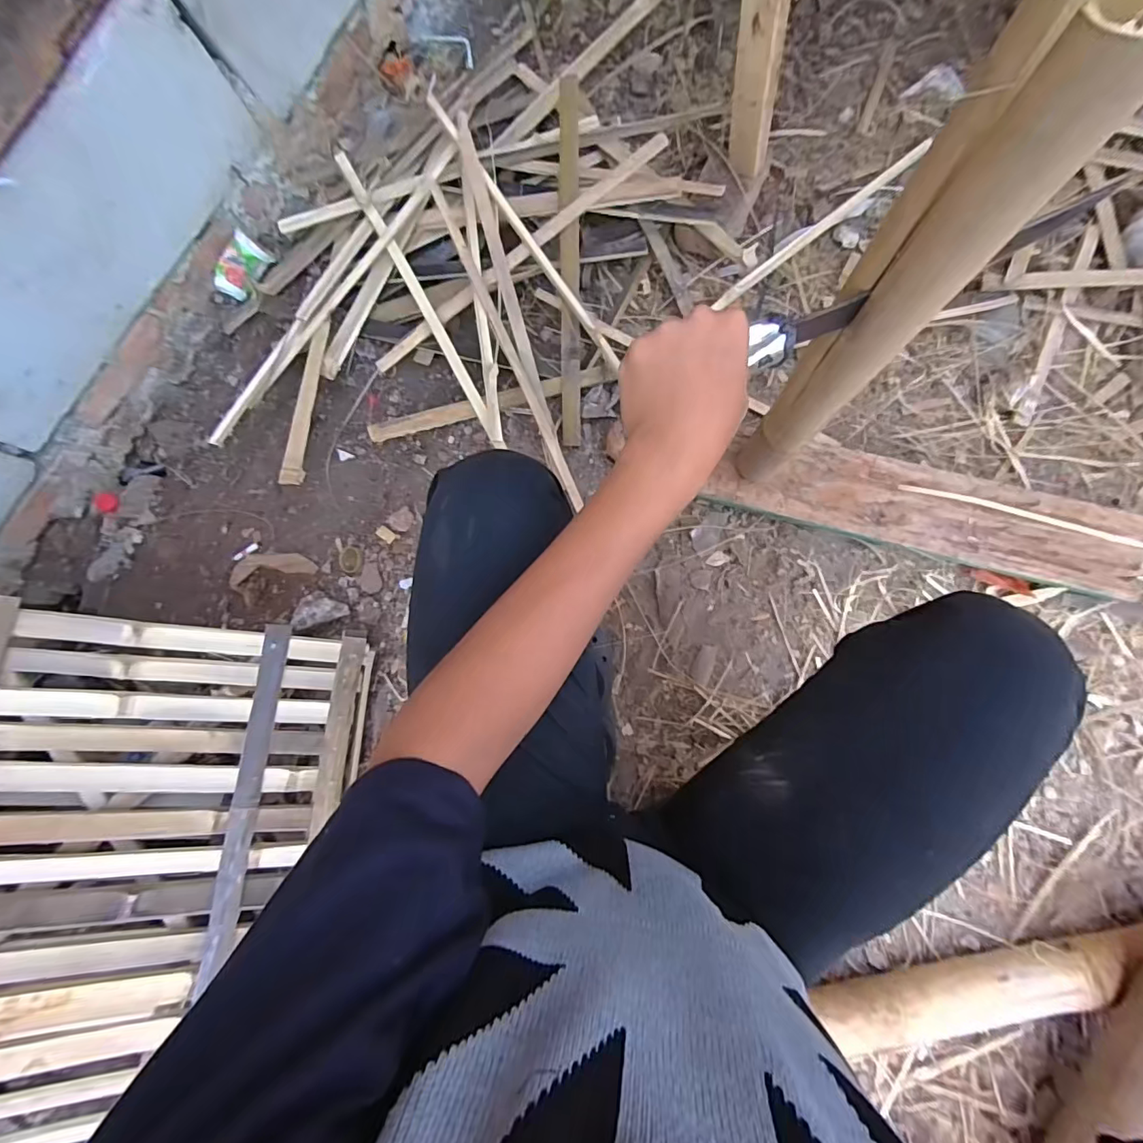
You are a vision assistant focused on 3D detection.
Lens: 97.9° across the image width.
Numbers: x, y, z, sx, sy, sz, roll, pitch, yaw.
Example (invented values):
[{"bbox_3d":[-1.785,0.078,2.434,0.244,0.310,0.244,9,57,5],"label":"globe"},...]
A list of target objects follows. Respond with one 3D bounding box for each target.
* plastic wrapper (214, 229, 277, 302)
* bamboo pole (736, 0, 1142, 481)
[{"bbox_3d":[-0.536,-0.490,0.809,0.096,0.058,0.016,-43,37,21],"label":"plastic wrapper"},{"bbox_3d":[0.235,-0.189,0.409,0.067,0.451,0.076,27,88,10],"label":"bamboo pole"}]

